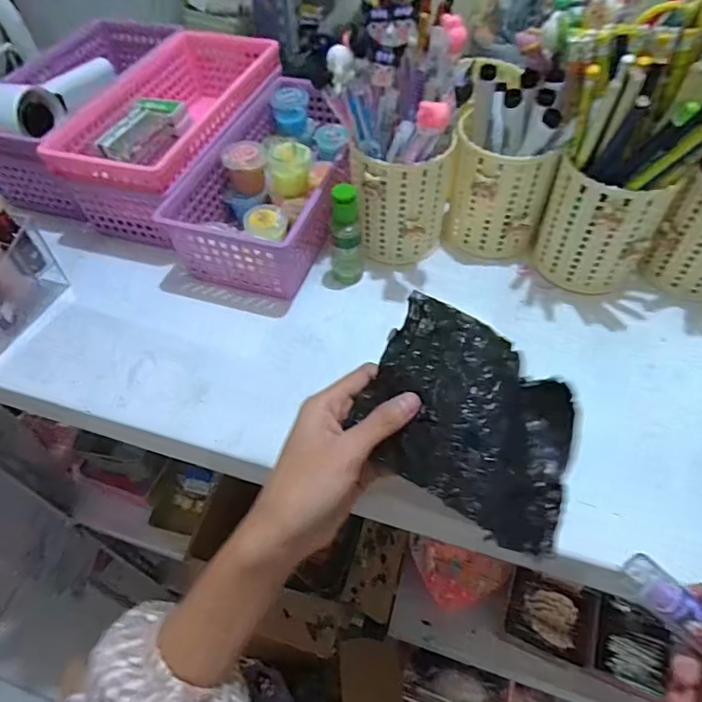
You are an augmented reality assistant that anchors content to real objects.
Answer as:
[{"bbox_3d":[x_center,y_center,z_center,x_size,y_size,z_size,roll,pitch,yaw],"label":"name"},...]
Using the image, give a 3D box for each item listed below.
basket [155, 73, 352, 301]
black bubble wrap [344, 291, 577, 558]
[{"bbox_3d":[-0.066,-0.152,0.477,0.113,0.081,0.220,13,54,12],"label":"basket"},{"bbox_3d":[0.070,0.040,0.283,0.124,0.034,0.097,25,75,5],"label":"black bubble wrap"}]

